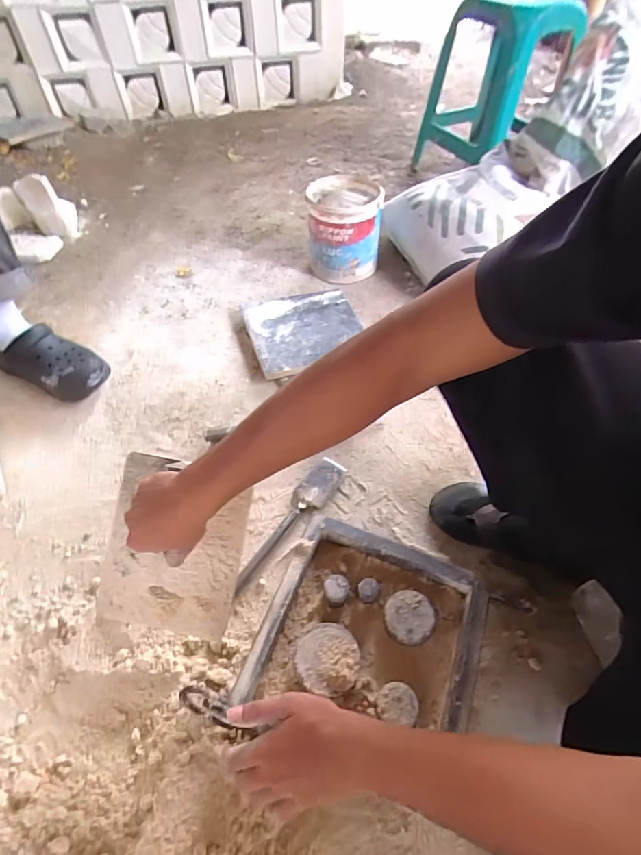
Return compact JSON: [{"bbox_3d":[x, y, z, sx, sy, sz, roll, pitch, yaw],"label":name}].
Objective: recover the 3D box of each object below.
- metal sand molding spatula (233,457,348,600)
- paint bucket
[{"bbox_3d":[-0.048,0.153,0.716,0.052,0.017,0.270,29,58,19],"label":"metal sand molding spatula"},{"bbox_3d":[0.056,-0.495,1.111,0.187,0.207,0.196,5,53,1],"label":"paint bucket"}]

